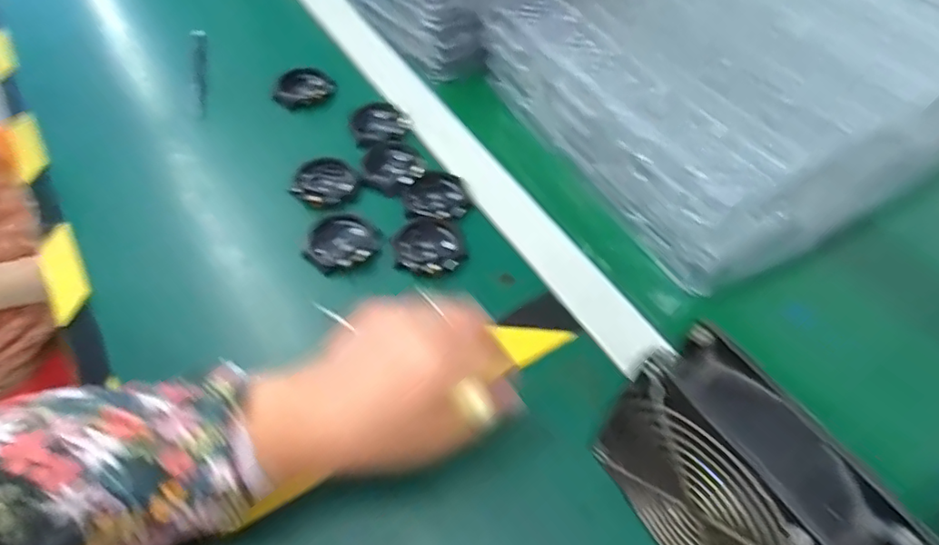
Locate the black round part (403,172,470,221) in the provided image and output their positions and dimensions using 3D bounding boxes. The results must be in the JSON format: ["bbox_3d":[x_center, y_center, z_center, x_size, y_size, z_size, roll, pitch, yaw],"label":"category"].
[{"bbox_3d":[-0.026,-0.061,0.466,0.050,0.016,0.043,2,53,-2],"label":"black round part"}]

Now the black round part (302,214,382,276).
[{"bbox_3d":[-0.095,-0.023,0.435,0.057,0.016,0.053,2,53,-2],"label":"black round part"}]

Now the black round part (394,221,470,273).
[{"bbox_3d":[-0.030,-0.019,0.435,0.052,0.014,0.054,2,53,-2],"label":"black round part"}]

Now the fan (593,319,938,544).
[{"bbox_3d":[0.122,0.102,0.275,0.046,0.106,0.120,-25,58,-21],"label":"fan"}]

